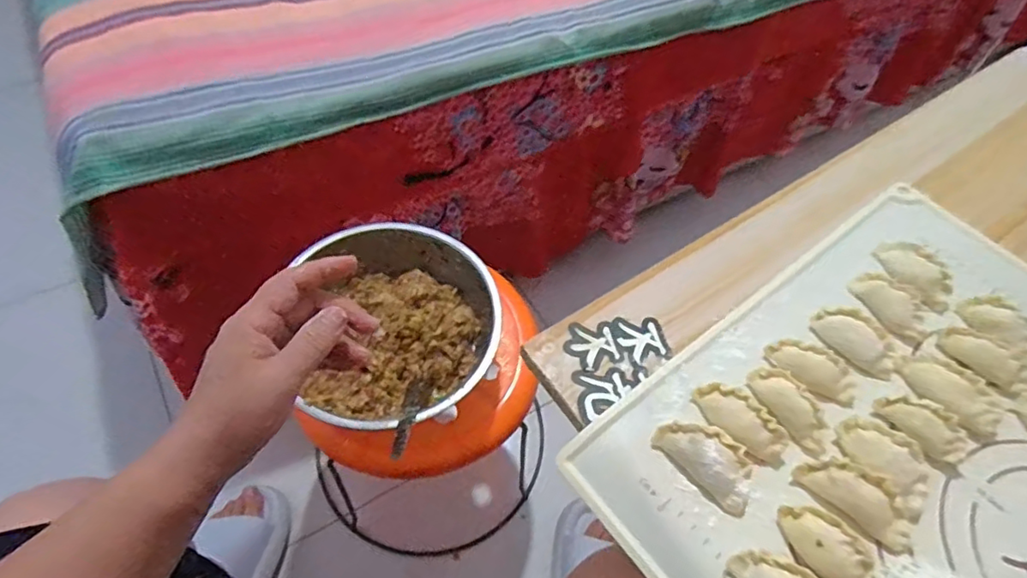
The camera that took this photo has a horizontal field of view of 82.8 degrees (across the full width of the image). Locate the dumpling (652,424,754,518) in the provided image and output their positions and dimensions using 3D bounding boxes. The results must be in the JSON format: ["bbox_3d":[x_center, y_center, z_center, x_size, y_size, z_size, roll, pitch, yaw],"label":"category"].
[{"bbox_3d":[0.117,0.102,0.349,0.030,0.023,0.063,-39,67,-24],"label":"dumpling"}]

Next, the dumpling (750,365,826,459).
[{"bbox_3d":[0.176,0.075,0.371,0.024,0.017,0.060,-25,62,-18],"label":"dumpling"}]

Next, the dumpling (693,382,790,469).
[{"bbox_3d":[0.143,0.082,0.365,0.062,0.019,0.024,41,64,20],"label":"dumpling"}]

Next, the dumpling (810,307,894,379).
[{"bbox_3d":[0.237,0.034,0.402,0.057,0.016,0.032,32,61,16],"label":"dumpling"}]

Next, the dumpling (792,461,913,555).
[{"bbox_3d":[0.202,0.123,0.341,0.069,0.020,0.029,35,62,17],"label":"dumpling"}]

